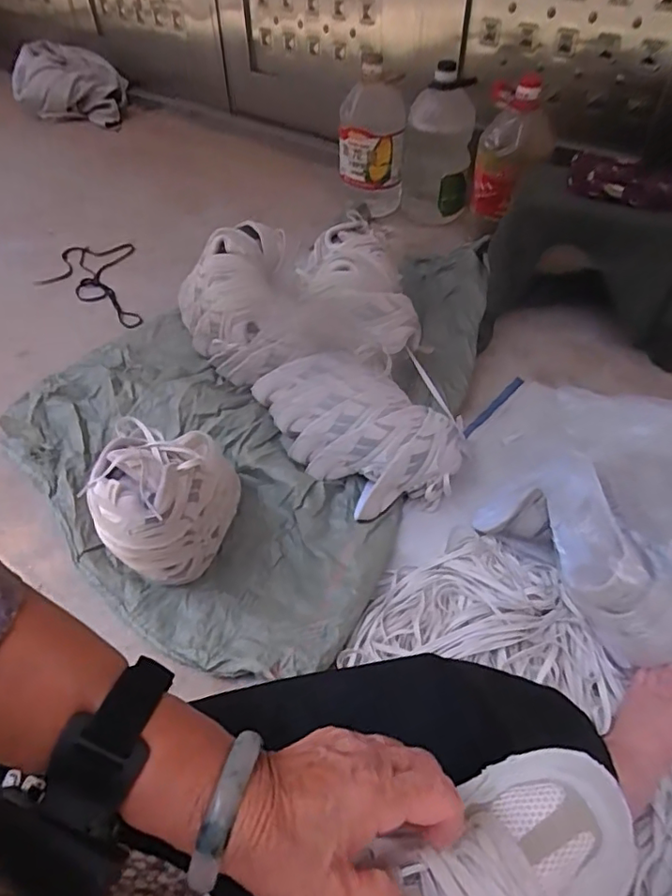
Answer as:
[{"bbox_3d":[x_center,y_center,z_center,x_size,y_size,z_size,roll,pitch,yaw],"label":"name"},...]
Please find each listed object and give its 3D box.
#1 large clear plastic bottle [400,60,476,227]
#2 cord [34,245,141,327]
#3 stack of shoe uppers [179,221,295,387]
[{"bbox_3d":[0.244,-0.706,1.360,0.157,0.313,0.133,4,48,4],"label":"large clear plastic bottle"},{"bbox_3d":[-0.530,-0.404,1.349,0.366,0.028,0.216,25,53,21],"label":"cord"},{"bbox_3d":[-0.199,-0.289,1.092,0.217,0.155,0.332,-5,48,-4],"label":"stack of shoe uppers"}]

